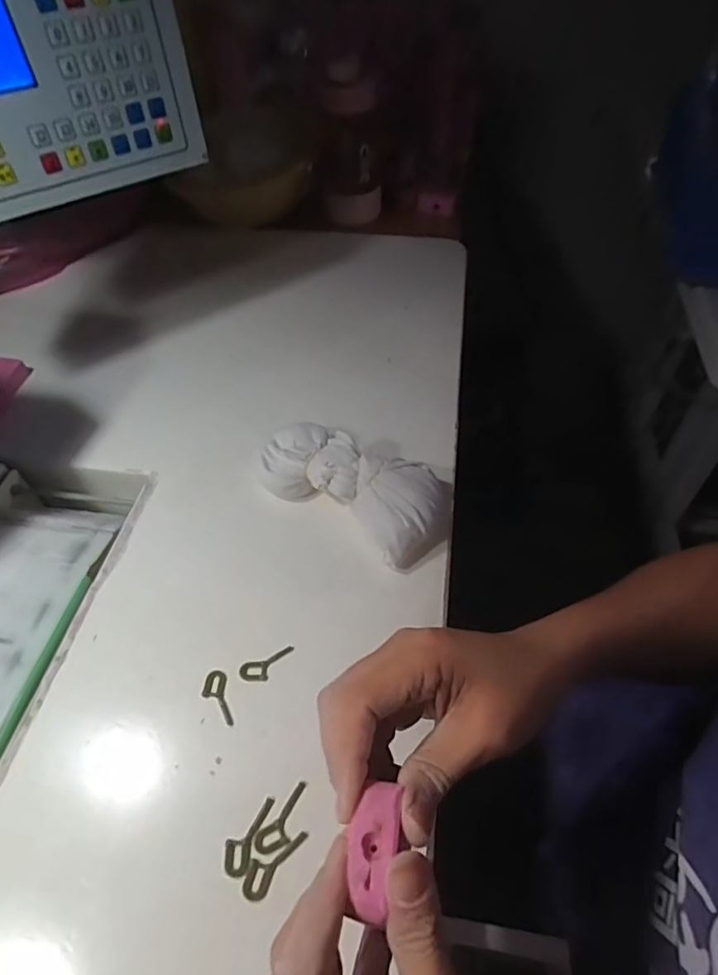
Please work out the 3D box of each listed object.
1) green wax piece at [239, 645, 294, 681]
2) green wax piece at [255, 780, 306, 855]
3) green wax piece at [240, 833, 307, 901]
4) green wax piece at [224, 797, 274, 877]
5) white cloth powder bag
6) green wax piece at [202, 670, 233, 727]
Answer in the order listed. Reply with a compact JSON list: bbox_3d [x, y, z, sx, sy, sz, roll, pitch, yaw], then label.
[{"bbox_3d":[-0.060,0.118,0.369,0.038,0.004,0.015,-21,53,-15],"label":"green wax piece"},{"bbox_3d":[-0.041,0.187,0.312,0.015,0.004,0.040,32,58,24],"label":"green wax piece"},{"bbox_3d":[-0.047,0.203,0.303,0.016,0.004,0.040,31,58,24],"label":"green wax piece"},{"bbox_3d":[-0.062,0.192,0.308,0.016,0.004,0.040,19,54,16],"label":"green wax piece"},{"bbox_3d":[0.000,-0.011,0.442,0.161,0.044,0.092,30,57,23],"label":"white cloth powder bag"},{"bbox_3d":[-0.092,0.135,0.356,0.015,0.004,0.037,-15,52,-11],"label":"green wax piece"}]

